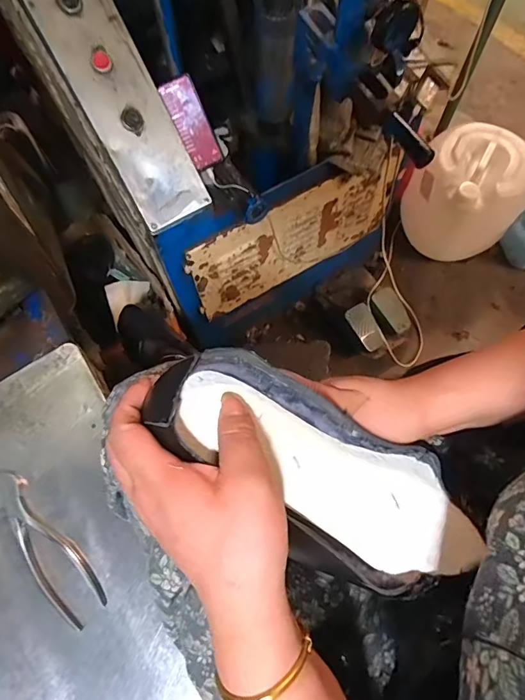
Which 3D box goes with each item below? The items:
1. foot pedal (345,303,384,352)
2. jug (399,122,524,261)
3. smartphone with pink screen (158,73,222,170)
[{"bbox_3d":[0.301,-0.066,1.251,0.064,0.020,0.136,-32,94,-11],"label":"foot pedal"},{"bbox_3d":[0.625,-0.466,1.333,0.323,0.341,0.258,32,72,15],"label":"jug"},{"bbox_3d":[-0.131,-0.422,0.800,0.061,0.153,0.017,-32,31,-11],"label":"smartphone with pink screen"}]

